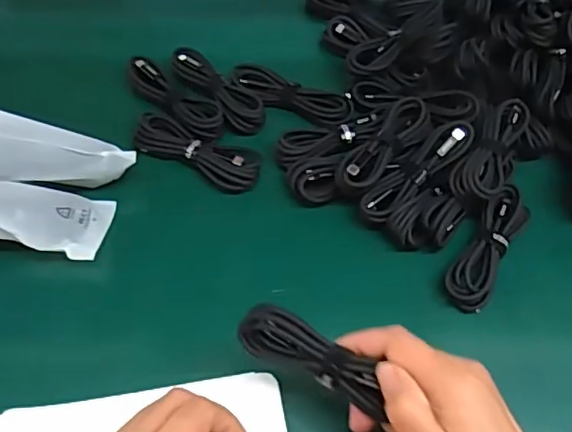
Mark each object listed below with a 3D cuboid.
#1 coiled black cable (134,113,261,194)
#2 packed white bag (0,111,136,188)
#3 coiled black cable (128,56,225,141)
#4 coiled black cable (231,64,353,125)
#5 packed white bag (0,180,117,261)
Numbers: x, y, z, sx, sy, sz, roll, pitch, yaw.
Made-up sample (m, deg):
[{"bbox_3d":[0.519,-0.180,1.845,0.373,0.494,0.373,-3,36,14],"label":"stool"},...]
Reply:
[{"bbox_3d":[-0.073,-0.052,0.472,0.106,0.016,0.042,18,59,7],"label":"coiled black cable"},{"bbox_3d":[-0.192,-0.049,0.422,0.144,0.035,0.052,11,56,-22],"label":"packed white bag"},{"bbox_3d":[-0.098,-0.101,0.495,0.102,0.017,0.035,37,63,17],"label":"coiled black cable"},{"bbox_3d":[0.005,-0.106,0.504,0.106,0.013,0.032,19,59,8],"label":"coiled black cable"},{"bbox_3d":[-0.201,-0.004,0.401,0.150,0.017,0.055,13,55,-25],"label":"packed white bag"}]

